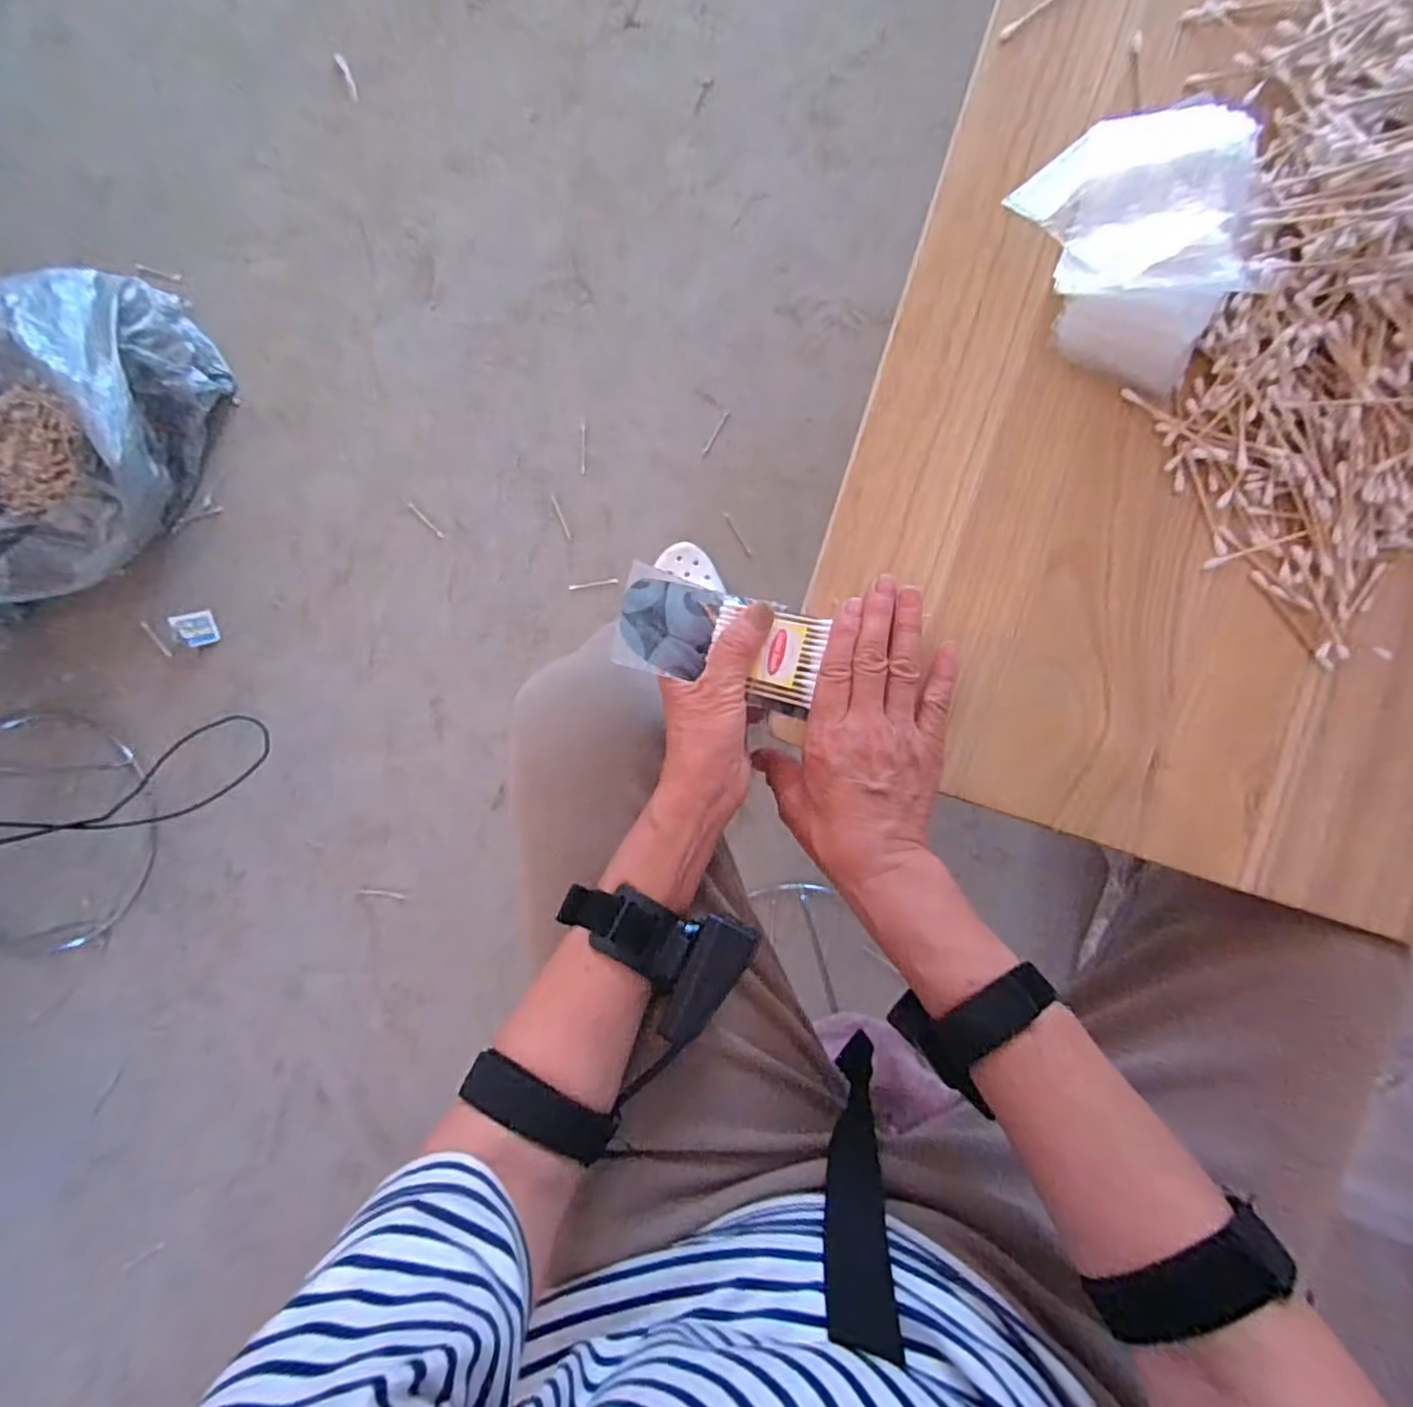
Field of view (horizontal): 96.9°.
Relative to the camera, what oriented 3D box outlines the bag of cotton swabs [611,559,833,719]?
[{"bbox_3d":[0.008,-0.039,0.382,0.123,0.023,0.062,17,89,-4],"label":"bag of cotton swabs"}]

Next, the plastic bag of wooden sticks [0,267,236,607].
[{"bbox_3d":[-0.934,-0.381,0.890,0.358,0.180,0.511,19,89,3],"label":"plastic bag of wooden sticks"}]

